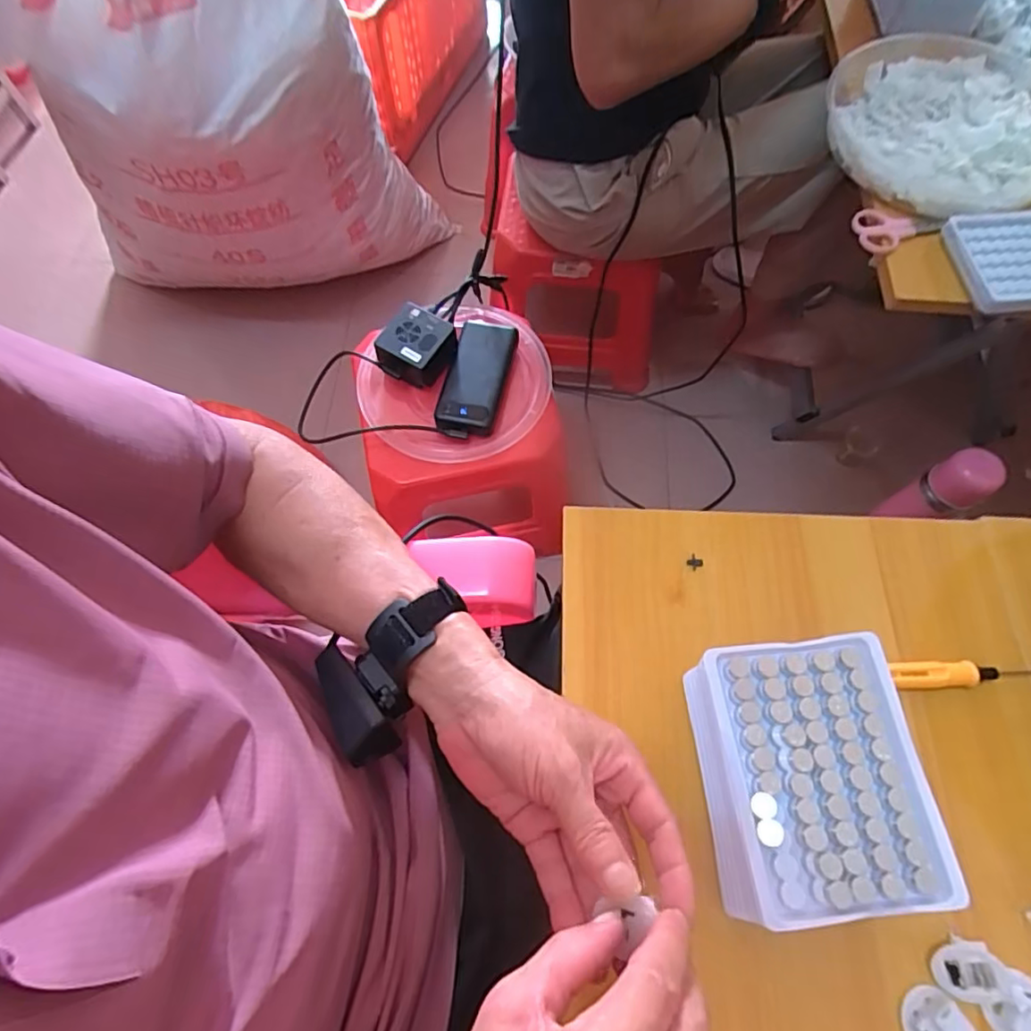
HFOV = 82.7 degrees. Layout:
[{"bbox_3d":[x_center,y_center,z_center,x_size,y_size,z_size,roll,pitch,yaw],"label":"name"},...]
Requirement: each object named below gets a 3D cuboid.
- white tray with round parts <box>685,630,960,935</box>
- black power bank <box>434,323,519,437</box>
[{"bbox_3d":[0.154,0.140,0.323,0.104,0.066,0.127,-8,66,-3],"label":"white tray with round parts"},{"bbox_3d":[-0.049,-0.174,0.730,0.077,0.029,0.153,12,67,6],"label":"black power bank"}]

